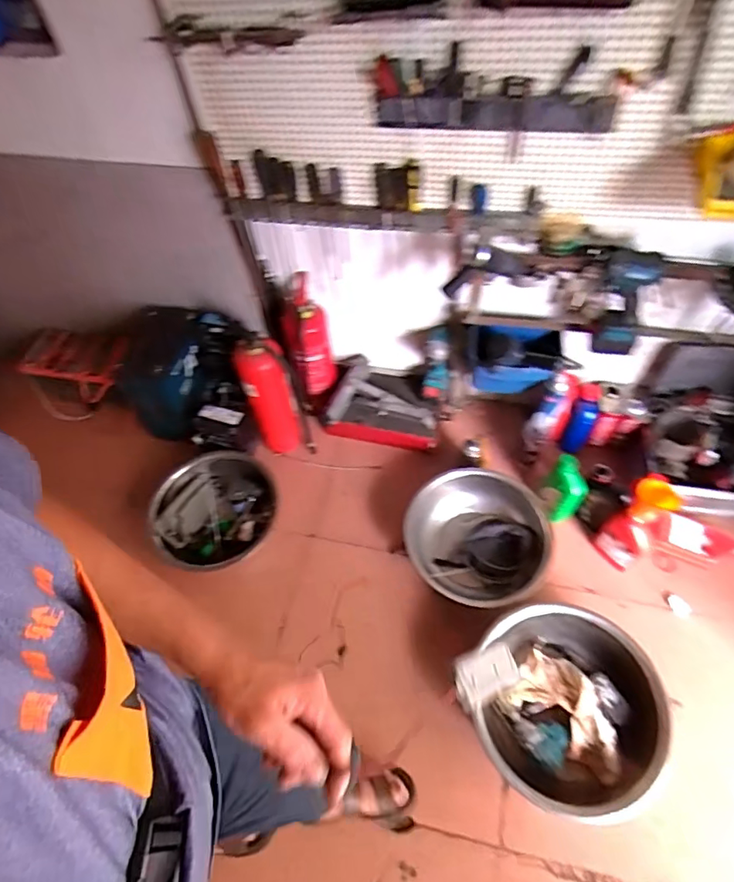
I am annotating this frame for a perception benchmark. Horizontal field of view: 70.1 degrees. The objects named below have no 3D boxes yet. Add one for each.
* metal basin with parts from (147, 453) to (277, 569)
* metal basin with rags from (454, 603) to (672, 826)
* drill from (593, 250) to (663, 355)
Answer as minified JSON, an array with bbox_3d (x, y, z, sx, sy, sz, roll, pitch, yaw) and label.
[{"bbox_3d":[-0.429,0.195,1.491,0.306,0.130,0.346,19,60,15],"label":"metal basin with parts"},{"bbox_3d":[0.438,0.590,1.168,0.385,0.140,0.397,-2,56,2],"label":"metal basin with rags"},{"bbox_3d":[0.589,-0.322,1.212,0.113,0.240,0.093,18,59,15],"label":"drill"}]

